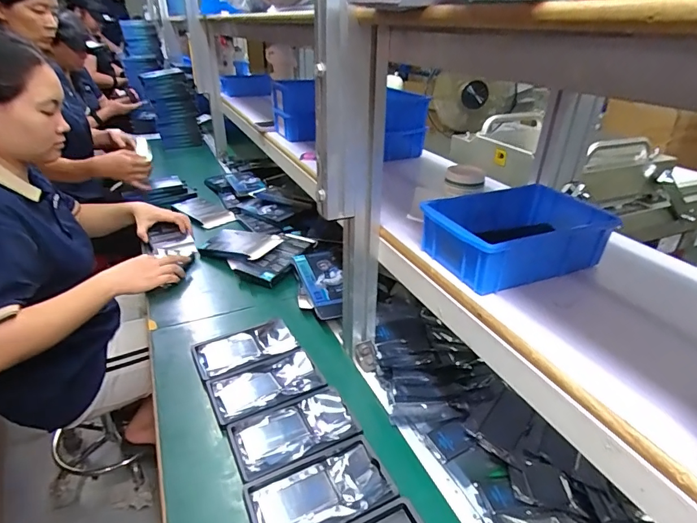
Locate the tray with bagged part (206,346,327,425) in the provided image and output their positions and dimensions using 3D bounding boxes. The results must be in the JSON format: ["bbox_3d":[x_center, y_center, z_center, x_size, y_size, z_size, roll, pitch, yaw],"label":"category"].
[{"bbox_3d":[-0.125,0.181,0.646,0.155,0.017,0.095,-12,32,-23],"label":"tray with bagged part"}]

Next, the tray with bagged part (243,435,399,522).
[{"bbox_3d":[-0.033,0.266,0.500,0.157,0.015,0.094,-12,32,-23],"label":"tray with bagged part"}]

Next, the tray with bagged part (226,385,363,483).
[{"bbox_3d":[-0.073,0.223,0.575,0.157,0.015,0.095,-12,32,-22],"label":"tray with bagged part"}]

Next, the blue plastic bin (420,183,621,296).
[{"bbox_3d":[0.195,-0.032,0.521,0.197,0.063,0.131,-10,31,-18],"label":"blue plastic bin"}]

